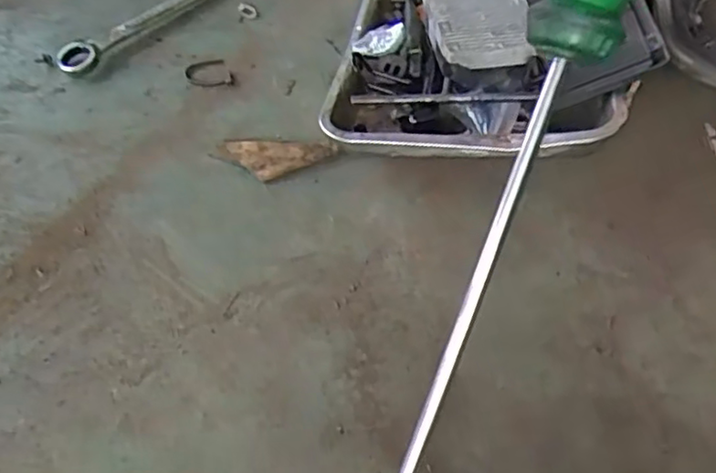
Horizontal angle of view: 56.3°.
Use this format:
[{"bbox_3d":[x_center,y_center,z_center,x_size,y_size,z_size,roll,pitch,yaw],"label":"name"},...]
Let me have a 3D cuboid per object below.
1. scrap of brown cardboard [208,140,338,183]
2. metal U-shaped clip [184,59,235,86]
[{"bbox_3d":[-0.089,-0.088,0.716,0.129,0.015,0.062,-3,50,0],"label":"scrap of brown cardboard"},{"bbox_3d":[-0.182,-0.200,0.822,0.058,0.007,0.050,-9,50,-5],"label":"metal U-shaped clip"}]

